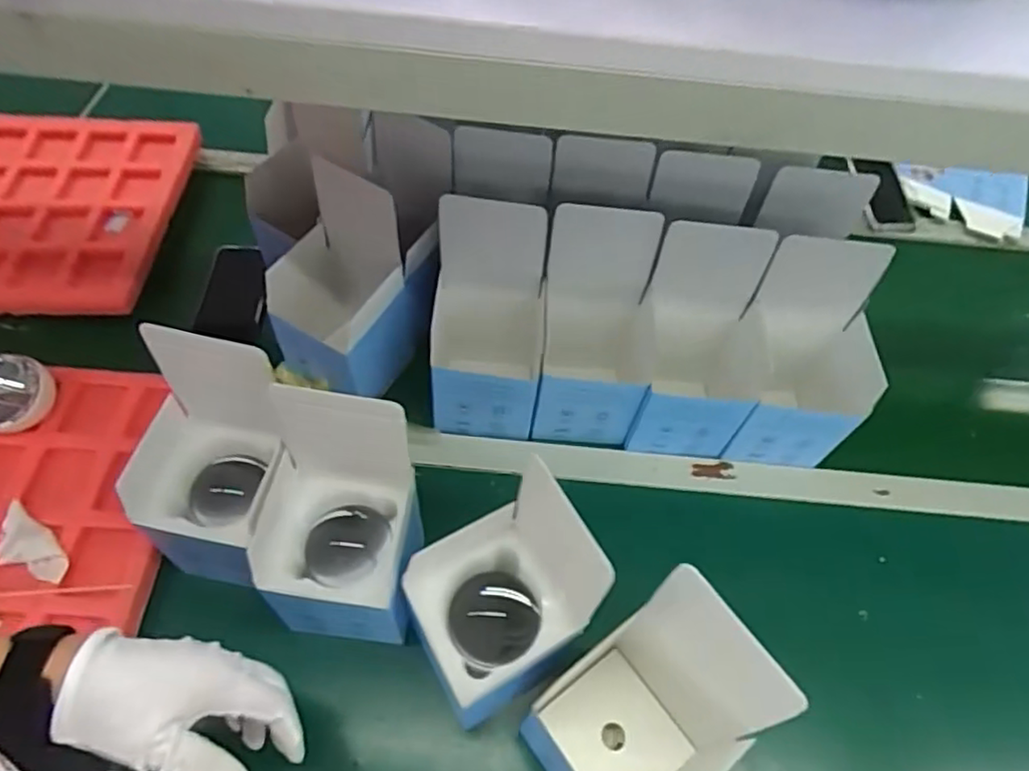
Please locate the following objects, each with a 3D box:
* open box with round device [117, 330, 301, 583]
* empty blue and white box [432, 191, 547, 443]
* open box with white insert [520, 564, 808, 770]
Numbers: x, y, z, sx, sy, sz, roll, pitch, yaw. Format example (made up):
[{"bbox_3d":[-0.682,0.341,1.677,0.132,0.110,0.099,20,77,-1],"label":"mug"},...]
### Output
[{"bbox_3d":[-0.250,0.068,0.530,0.125,0.206,0.114,13,56,4],"label":"open box with round device"},{"bbox_3d":[-0.028,-0.057,0.653,0.114,0.229,0.121,6,56,-1],"label":"empty blue and white box"},{"bbox_3d":[0.086,0.234,0.461,0.118,0.239,0.102,-30,63,-22],"label":"open box with white insert"}]

